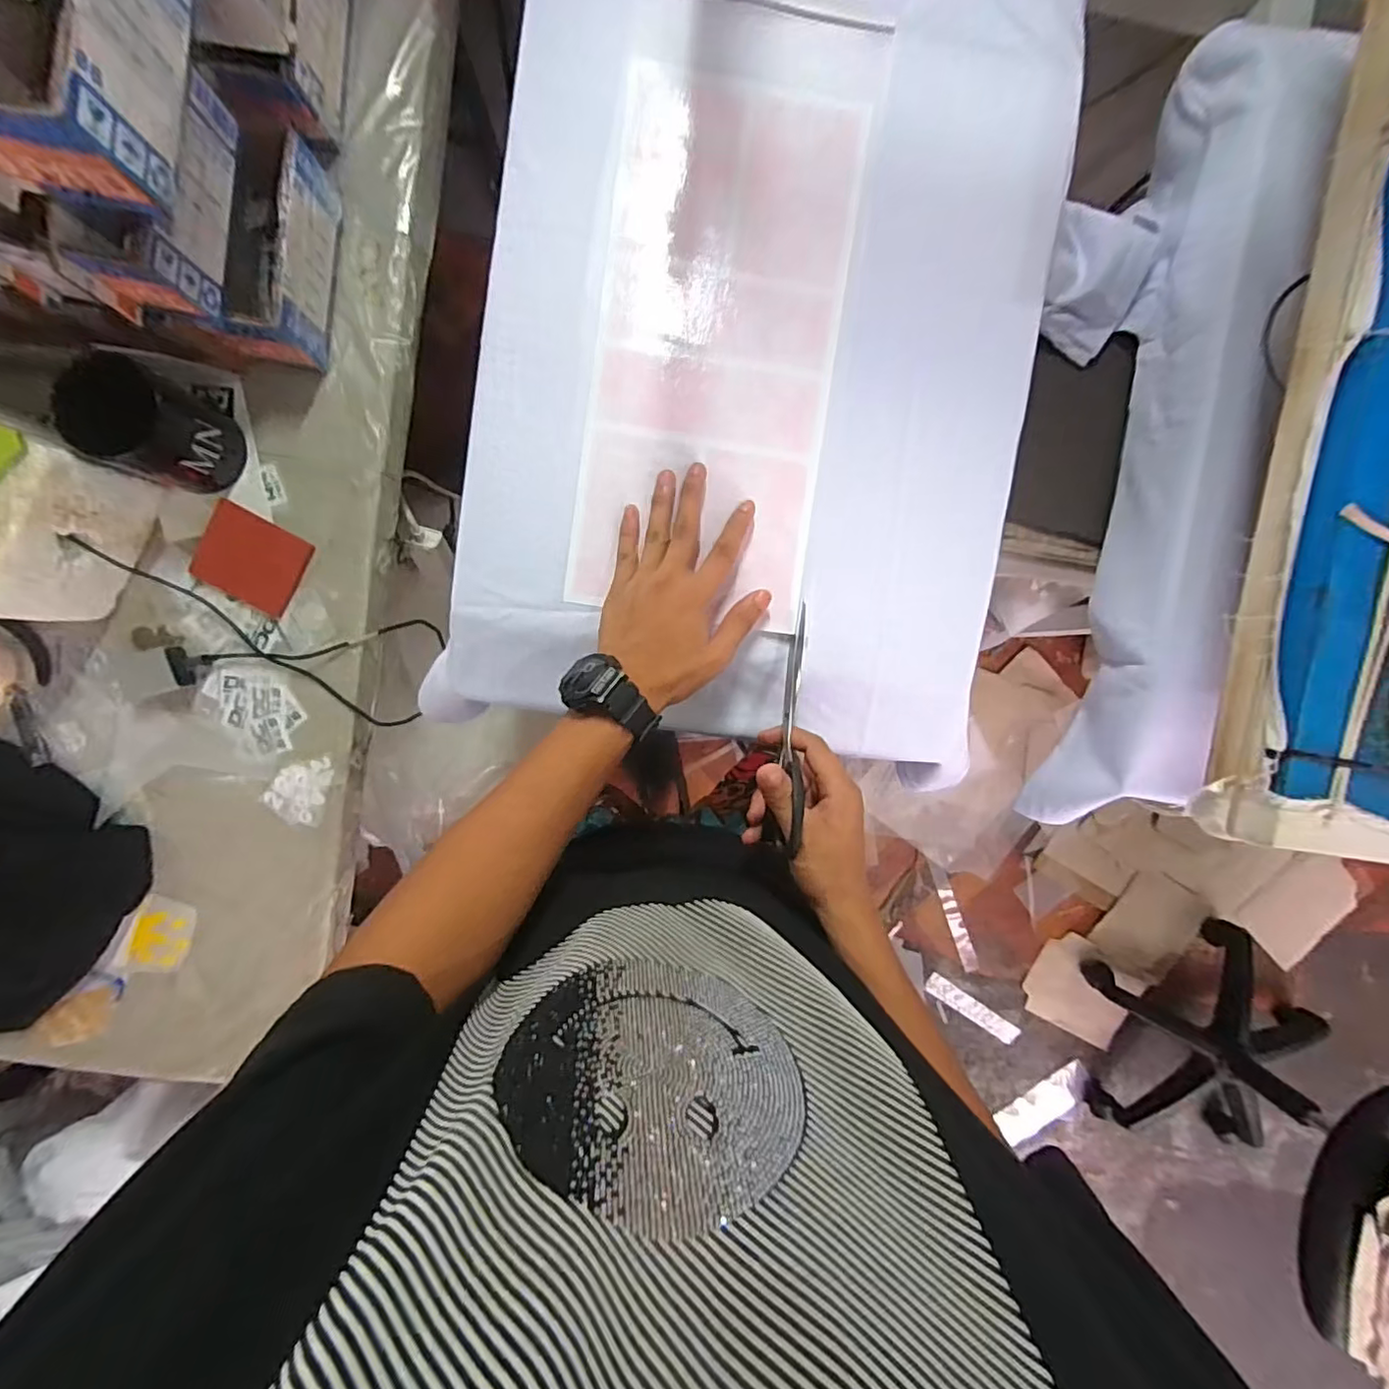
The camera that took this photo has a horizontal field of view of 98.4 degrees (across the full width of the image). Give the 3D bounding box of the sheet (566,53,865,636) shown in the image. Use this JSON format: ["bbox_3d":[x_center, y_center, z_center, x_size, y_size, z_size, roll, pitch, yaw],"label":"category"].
[{"bbox_3d":[0.017,-0.247,0.439,0.171,0.005,0.369,8,93,-3],"label":"sheet"}]

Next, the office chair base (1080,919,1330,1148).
[{"bbox_3d":[1.147,0.795,1.314,0.524,0.226,0.517,31,91,-4],"label":"office chair base"}]

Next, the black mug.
[{"bbox_3d":[-0.445,-0.218,0.494,0.074,0.108,0.080,0,93,-3],"label":"black mug"}]

